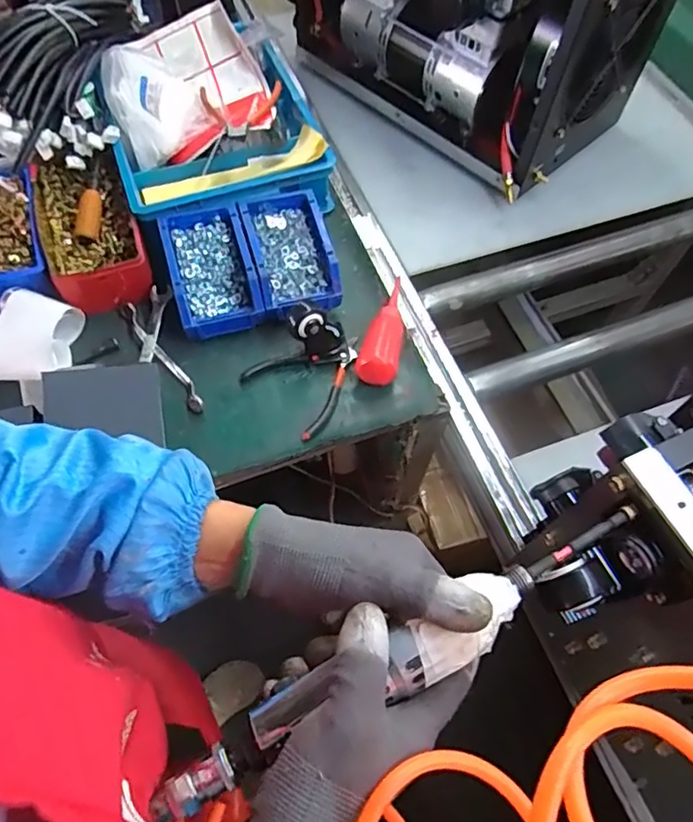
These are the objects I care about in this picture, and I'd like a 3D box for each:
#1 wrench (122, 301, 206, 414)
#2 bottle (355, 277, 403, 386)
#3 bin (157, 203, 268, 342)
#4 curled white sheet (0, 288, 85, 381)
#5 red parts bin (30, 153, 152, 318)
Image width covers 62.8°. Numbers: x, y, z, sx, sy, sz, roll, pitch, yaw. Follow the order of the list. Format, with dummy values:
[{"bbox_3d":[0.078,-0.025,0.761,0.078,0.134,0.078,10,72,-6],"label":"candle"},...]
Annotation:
[{"bbox_3d":[-0.229,-0.070,0.701,0.021,0.014,0.184,-33,68,-18],"label":"wrench"},{"bbox_3d":[0.053,-0.114,0.721,0.050,0.039,0.172,13,62,5],"label":"bottle"},{"bbox_3d":[-0.177,-0.185,0.740,0.105,0.060,0.183,-15,63,-10],"label":"bin"},{"bbox_3d":[-0.380,-0.083,0.680,0.087,0.050,0.110,9,62,3],"label":"curled white sheet"},{"bbox_3d":[-0.344,-0.240,0.755,0.123,0.064,0.240,-22,65,-13],"label":"red parts bin"}]

